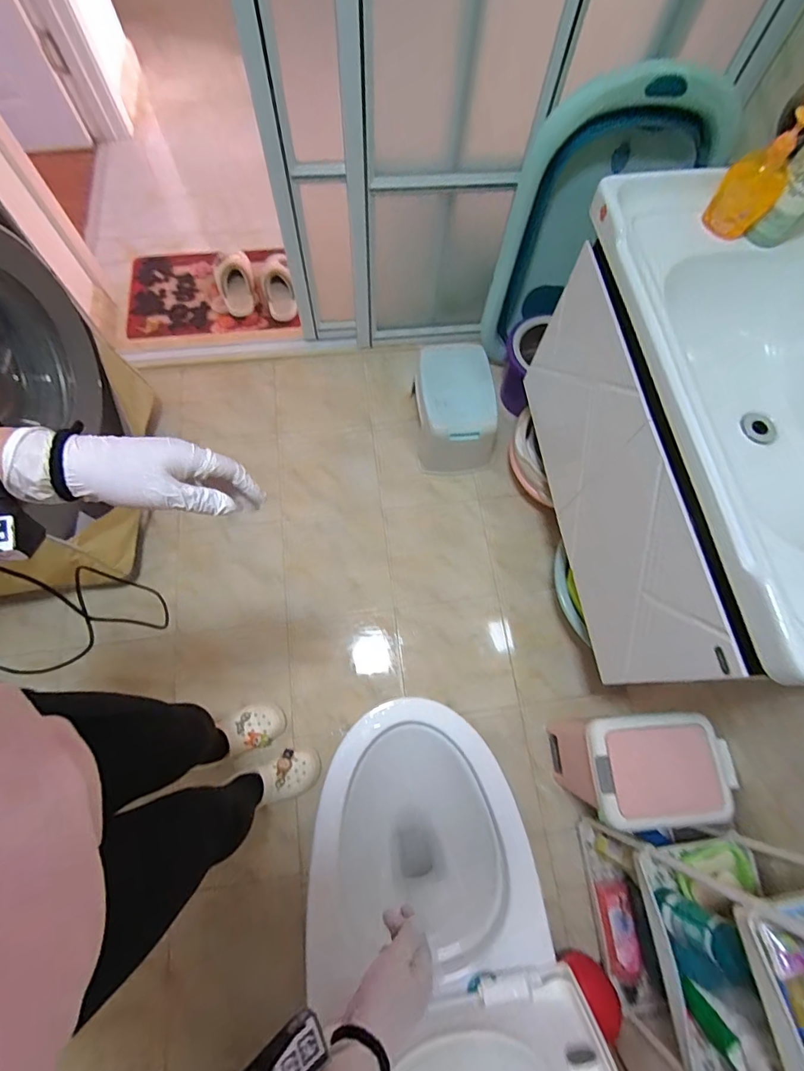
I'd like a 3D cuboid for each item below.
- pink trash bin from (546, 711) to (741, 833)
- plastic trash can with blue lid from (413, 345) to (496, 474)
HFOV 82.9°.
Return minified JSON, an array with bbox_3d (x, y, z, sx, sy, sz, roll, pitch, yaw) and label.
[{"bbox_3d":[0.498,0.494,1.006,0.272,0.322,0.192,-2,71,-3],"label":"pink trash bin"},{"bbox_3d":[0.156,-0.384,1.339,0.229,0.246,0.324,-2,71,-3],"label":"plastic trash can with blue lid"}]

